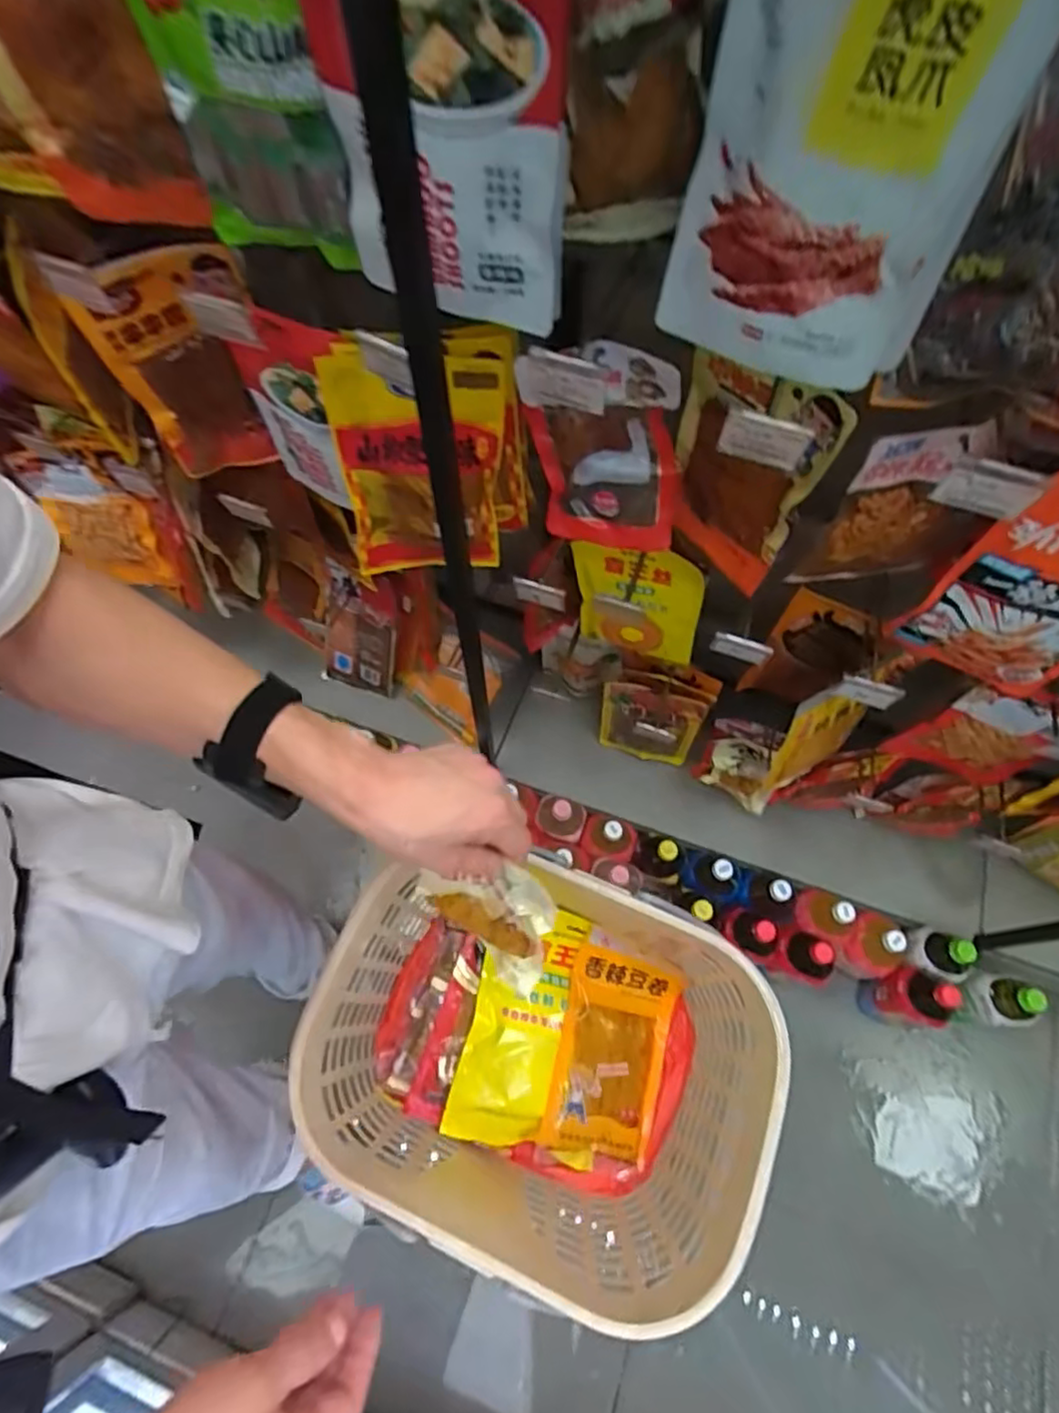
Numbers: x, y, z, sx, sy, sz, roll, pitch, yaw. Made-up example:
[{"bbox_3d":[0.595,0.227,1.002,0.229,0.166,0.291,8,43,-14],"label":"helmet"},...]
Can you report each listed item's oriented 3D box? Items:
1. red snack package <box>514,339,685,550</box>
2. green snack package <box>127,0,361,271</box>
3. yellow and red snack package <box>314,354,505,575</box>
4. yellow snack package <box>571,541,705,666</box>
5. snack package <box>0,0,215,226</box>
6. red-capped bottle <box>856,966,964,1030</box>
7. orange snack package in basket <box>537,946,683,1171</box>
[{"bbox_3d":[0.079,-0.252,0.670,0.156,0.235,0.026,10,66,5],"label":"red snack package"},{"bbox_3d":[-0.197,-0.420,0.433,0.142,0.249,0.032,24,69,8],"label":"green snack package"},{"bbox_3d":[-0.115,-0.248,0.697,0.166,0.257,0.036,-3,56,-5],"label":"yellow and red snack package"},{"bbox_3d":[0.147,-0.137,0.909,0.181,0.206,0.034,13,66,6],"label":"yellow snack package"},{"bbox_3d":[-0.328,-0.463,0.456,0.144,0.269,0.033,12,72,-4],"label":"snack package"},{"bbox_3d":[0.619,0.481,1.077,0.085,0.185,0.088,1,65,1],"label":"red-capped bottle"},{"bbox_3d":[0.090,0.380,0.718,0.115,0.047,0.191,14,66,7],"label":"orange snack package in basket"}]

